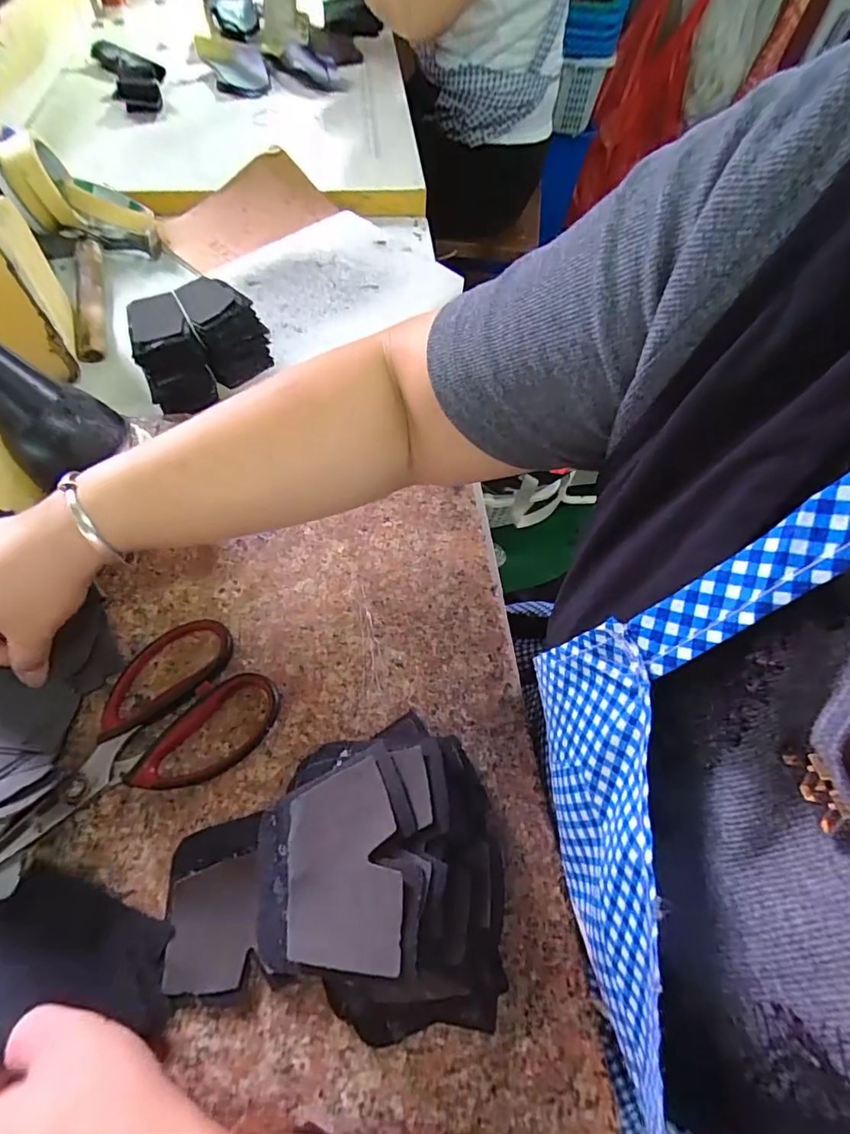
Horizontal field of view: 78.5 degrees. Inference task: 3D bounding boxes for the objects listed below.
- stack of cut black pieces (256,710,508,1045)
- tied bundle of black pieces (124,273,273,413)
[{"bbox_3d":[-0.021,0.158,0.271,0.121,0.061,0.145,-10,62,-9],"label":"stack of cut black pieces"},{"bbox_3d":[-0.205,-0.204,0.467,0.108,0.065,0.074,-30,67,-19],"label":"tied bundle of black pieces"}]

